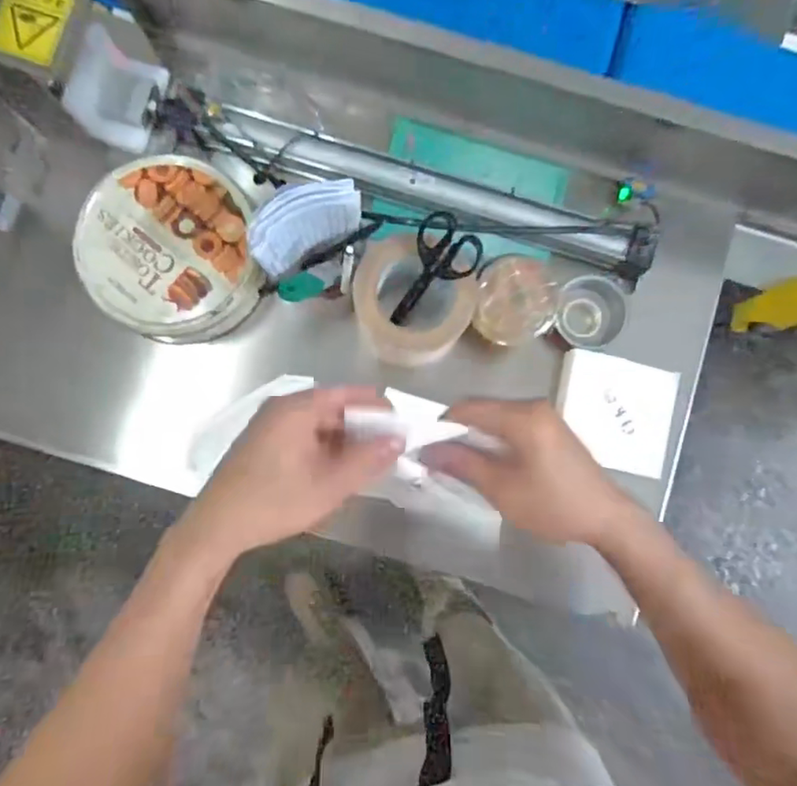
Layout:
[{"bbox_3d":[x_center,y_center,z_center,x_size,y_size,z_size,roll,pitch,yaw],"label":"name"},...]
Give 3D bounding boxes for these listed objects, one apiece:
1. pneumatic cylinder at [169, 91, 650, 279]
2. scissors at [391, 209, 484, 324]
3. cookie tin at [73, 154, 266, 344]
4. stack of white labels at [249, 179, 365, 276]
[{"bbox_3d":[0.005,-0.228,0.656,0.568,0.052,0.049,16,84,0],"label":"pneumatic cylinder"},{"bbox_3d":[0.029,-0.118,0.590,0.064,0.141,0.020,44,49,3],"label":"scissors"},{"bbox_3d":[-0.236,-0.151,0.623,0.170,0.062,0.185,0,85,-1],"label":"cookie tin"},{"bbox_3d":[-0.086,-0.153,0.548,0.103,0.093,0.033,-30,86,-4],"label":"stack of white labels"}]

